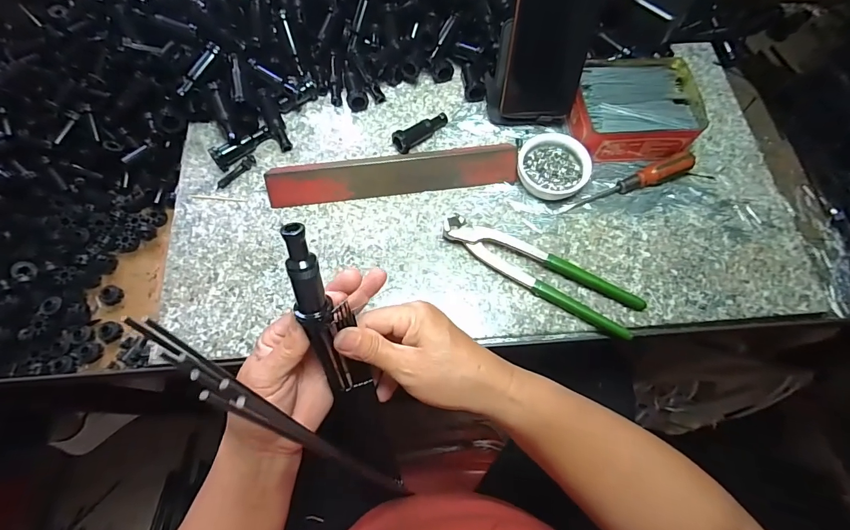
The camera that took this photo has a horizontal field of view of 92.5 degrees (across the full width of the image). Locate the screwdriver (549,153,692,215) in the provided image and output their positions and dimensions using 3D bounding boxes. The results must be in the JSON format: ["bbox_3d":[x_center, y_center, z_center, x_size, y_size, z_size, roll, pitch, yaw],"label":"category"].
[{"bbox_3d":[0.206,-0.083,0.420,0.149,0.022,0.018,-19,69,-7],"label":"screwdriver"}]

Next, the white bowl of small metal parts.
[{"bbox_3d":[0.133,-0.102,0.427,0.071,0.024,0.068,0,68,0],"label":"white bowl of small metal parts"}]

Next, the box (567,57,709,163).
[{"bbox_3d":[0.223,-0.168,0.440,0.129,0.040,0.111,-1,68,0],"label":"box"}]

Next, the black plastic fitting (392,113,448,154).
[{"bbox_3d":[-0.004,-0.149,0.448,0.067,0.021,0.019,-40,73,-14],"label":"black plastic fitting"}]

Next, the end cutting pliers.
[{"bbox_3d":[0.108,0.005,0.390,0.195,0.016,0.043,27,71,11],"label":"end cutting pliers"}]

